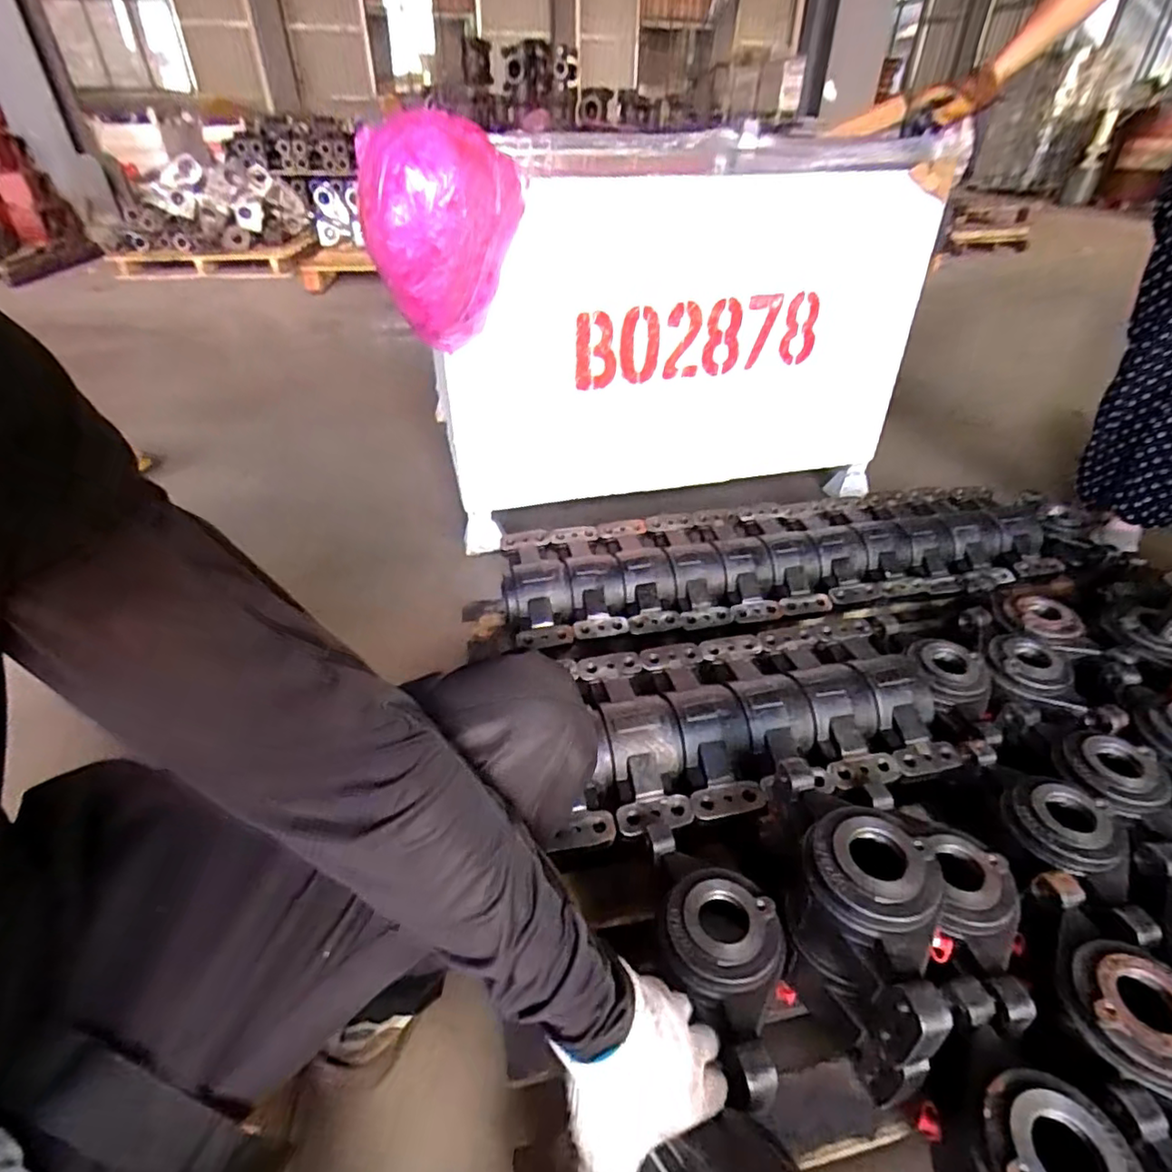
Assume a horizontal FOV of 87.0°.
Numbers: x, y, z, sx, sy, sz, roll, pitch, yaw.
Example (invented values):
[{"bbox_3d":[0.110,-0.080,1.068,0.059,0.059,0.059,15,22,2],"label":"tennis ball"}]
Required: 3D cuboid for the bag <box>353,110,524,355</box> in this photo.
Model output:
[{"bbox_3d":[-0.223,-0.527,0.950,0.165,0.285,0.225,23,43,26],"label":"bag"}]

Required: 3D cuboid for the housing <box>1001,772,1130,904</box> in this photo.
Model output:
[{"bbox_3d":[0.482,0.250,0.626,0.102,0.041,0.116,16,40,19],"label":"housing"}]

